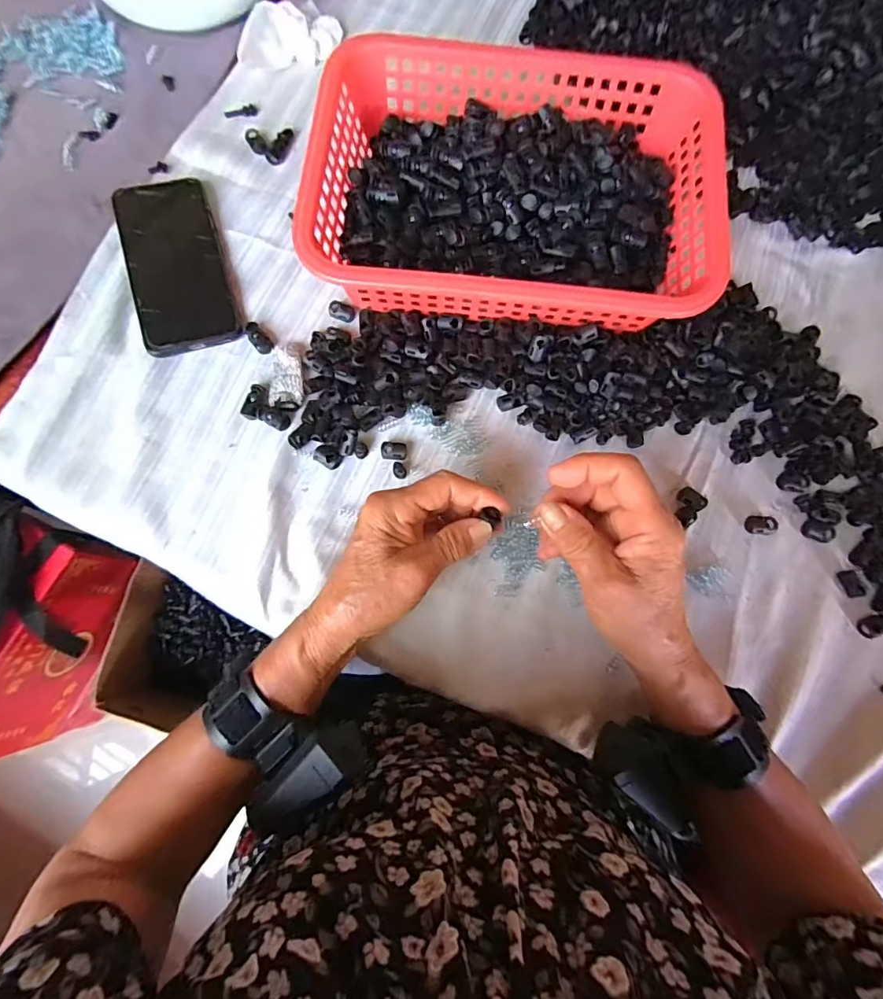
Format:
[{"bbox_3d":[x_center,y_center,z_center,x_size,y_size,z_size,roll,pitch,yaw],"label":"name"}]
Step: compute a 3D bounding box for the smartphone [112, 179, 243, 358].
[{"bbox_3d":[-0.224,-0.202,0.403,0.075,0.013,0.162,-17,80,-5],"label":"smartphone"}]

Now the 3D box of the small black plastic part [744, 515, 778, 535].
[{"bbox_3d":[0.248,0.020,0.371,0.024,0.007,0.015,1,79,-1],"label":"small black plastic part"}]

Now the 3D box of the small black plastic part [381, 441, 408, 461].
[{"bbox_3d":[-0.037,-0.037,0.373,0.020,0.009,0.015,5,79,0],"label":"small black plastic part"}]

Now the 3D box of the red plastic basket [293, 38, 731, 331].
[{"bbox_3d":[0.055,-0.242,0.382,0.295,0.076,0.196,5,79,0],"label":"red plastic basket"}]

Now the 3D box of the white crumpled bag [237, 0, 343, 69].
[{"bbox_3d":[-0.144,-0.442,0.450,0.094,0.025,0.049,-11,79,-4],"label":"white crumpled bag"}]

